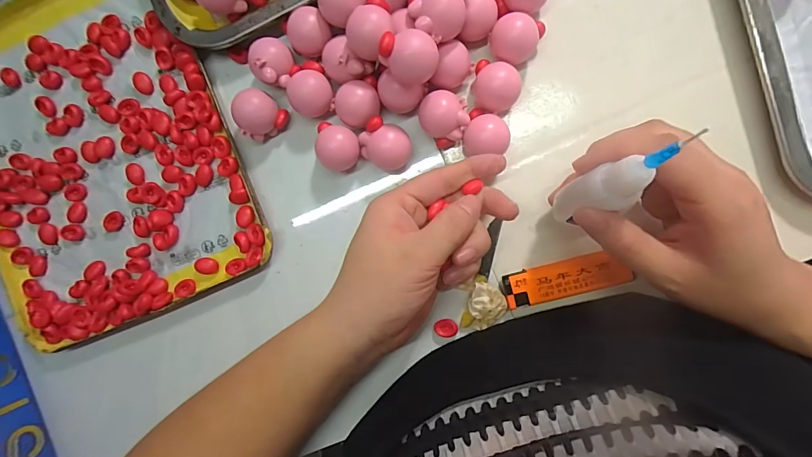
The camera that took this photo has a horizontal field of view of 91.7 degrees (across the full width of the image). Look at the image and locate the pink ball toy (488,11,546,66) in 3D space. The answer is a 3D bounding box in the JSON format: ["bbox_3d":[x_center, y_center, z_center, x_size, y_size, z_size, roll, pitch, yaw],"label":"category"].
[{"bbox_3d":[0.069,-0.120,0.253,0.029,0.024,0.031,1,99,4],"label":"pink ball toy"}]

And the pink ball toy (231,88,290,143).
[{"bbox_3d":[-0.100,-0.077,0.267,0.029,0.023,0.029,1,99,4],"label":"pink ball toy"}]

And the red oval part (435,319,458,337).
[{"bbox_3d":[0.027,0.068,0.269,0.015,0.006,0.012,1,100,4],"label":"red oval part"}]

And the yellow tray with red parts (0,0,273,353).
[{"bbox_3d":[-0.227,-0.056,0.283,0.198,0.014,0.249,-22,97,8],"label":"yellow tray with red parts"}]

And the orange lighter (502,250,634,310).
[{"bbox_3d":[0.103,0.032,0.260,0.077,0.013,0.023,-15,92,6],"label":"orange lighter"}]

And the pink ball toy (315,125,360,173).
[{"bbox_3d":[-0.045,-0.053,0.264,0.027,0.022,0.028,1,99,4],"label":"pink ball toy"}]

